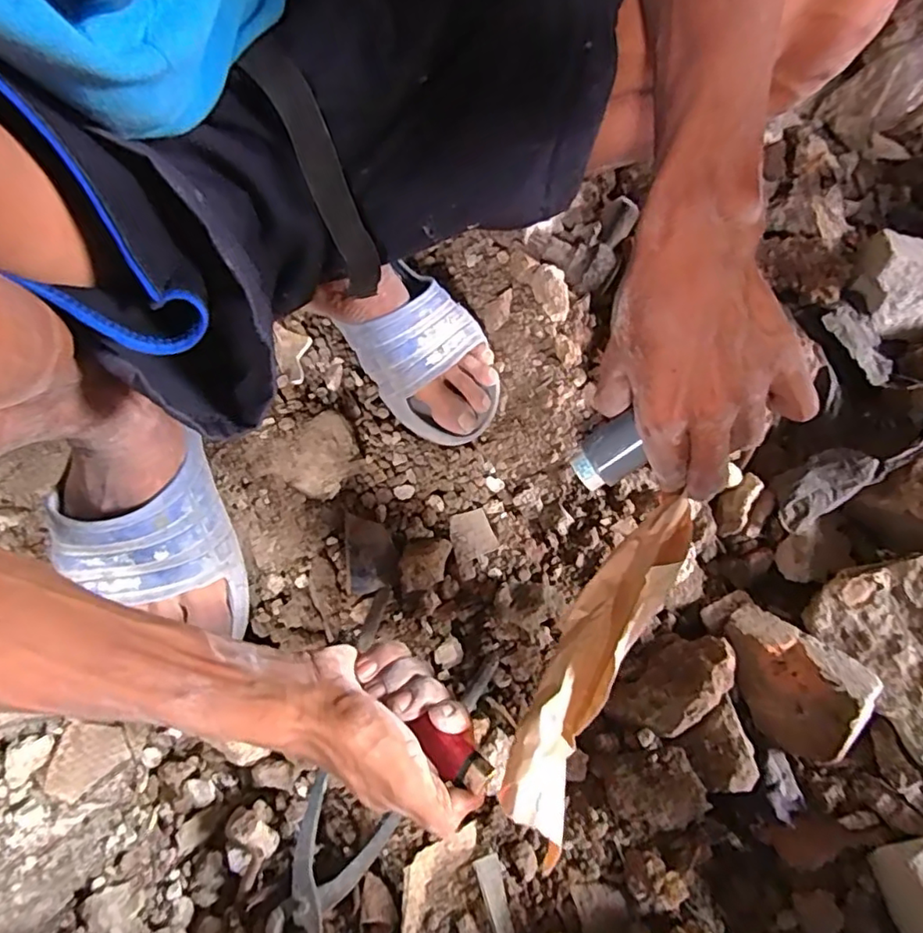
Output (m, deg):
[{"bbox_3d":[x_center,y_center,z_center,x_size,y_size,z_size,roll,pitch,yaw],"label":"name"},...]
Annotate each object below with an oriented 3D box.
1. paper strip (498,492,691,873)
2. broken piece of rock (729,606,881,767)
[{"bbox_3d":[0.081,0.112,0.343,0.044,0.036,0.204,28,75,13],"label":"paper strip"},{"bbox_3d":[0.256,0.158,0.446,0.060,0.071,0.117,-25,65,-13],"label":"broken piece of rock"}]

